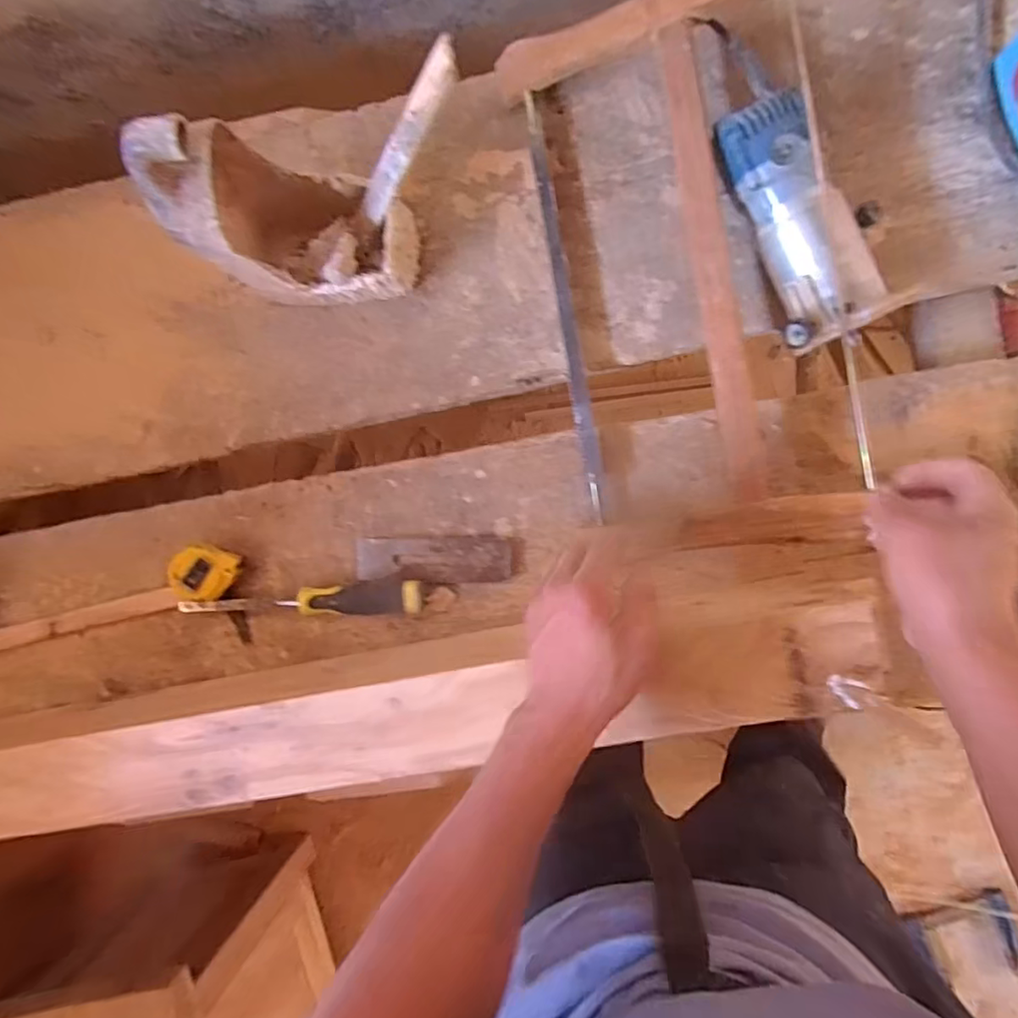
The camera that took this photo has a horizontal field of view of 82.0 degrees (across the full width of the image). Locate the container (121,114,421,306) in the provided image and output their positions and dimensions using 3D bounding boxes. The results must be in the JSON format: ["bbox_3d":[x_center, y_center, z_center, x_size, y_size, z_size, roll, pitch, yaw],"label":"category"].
[{"bbox_3d":[-0.182,-0.245,0.484,0.160,0.232,0.099,-3,91,7],"label":"container"}]

